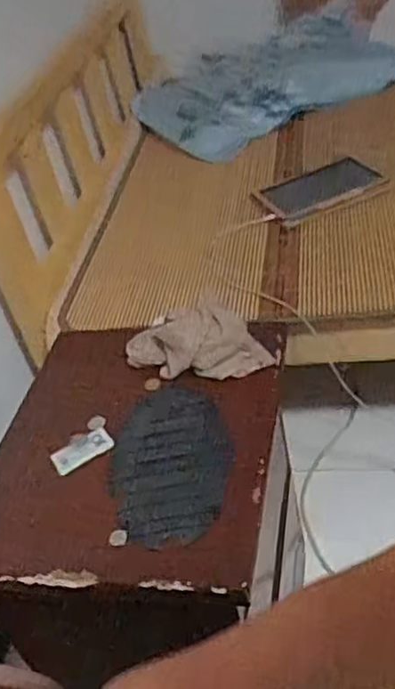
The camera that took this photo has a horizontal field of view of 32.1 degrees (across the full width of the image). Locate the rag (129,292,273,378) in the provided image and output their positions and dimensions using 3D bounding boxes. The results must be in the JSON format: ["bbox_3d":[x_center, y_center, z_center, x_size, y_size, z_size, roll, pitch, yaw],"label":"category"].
[{"bbox_3d":[-0.004,-0.003,0.840,0.183,0.068,0.065,6,40,18],"label":"rag"}]

